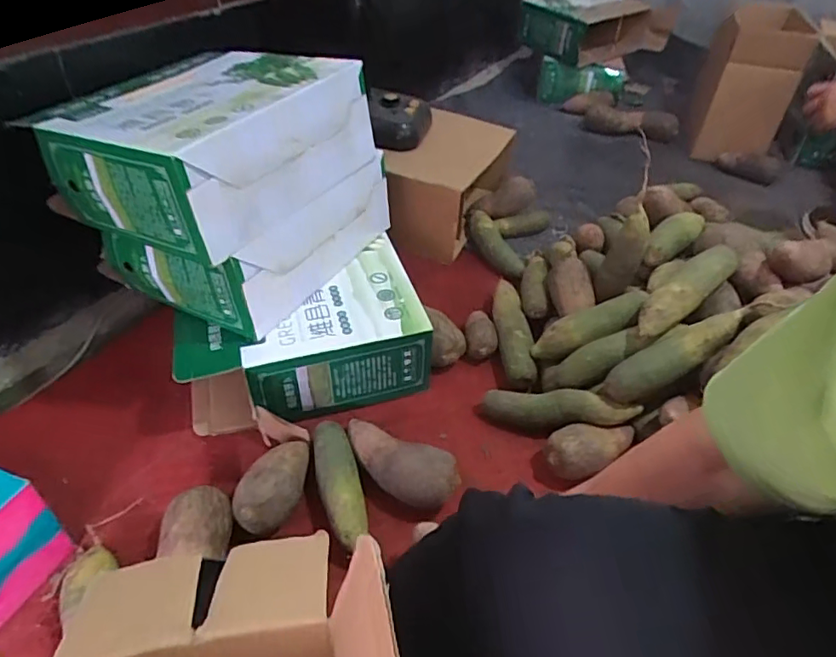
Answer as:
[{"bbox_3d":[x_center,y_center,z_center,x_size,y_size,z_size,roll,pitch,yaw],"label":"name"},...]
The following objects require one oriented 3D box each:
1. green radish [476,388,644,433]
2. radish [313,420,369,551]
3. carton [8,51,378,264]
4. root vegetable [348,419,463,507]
[{"bbox_3d":[0.197,0.119,0.809,0.226,0.051,0.045,-3,39,21],"label":"green radish"},{"bbox_3d":[-0.103,0.202,0.726,0.054,0.053,0.179,-9,43,-12],"label":"radish"},{"bbox_3d":[-0.290,-0.276,0.778,0.310,0.139,0.358,19,45,18],"label":"carton"},{"bbox_3d":[-0.029,0.178,0.739,0.182,0.077,0.080,23,46,21],"label":"root vegetable"}]

